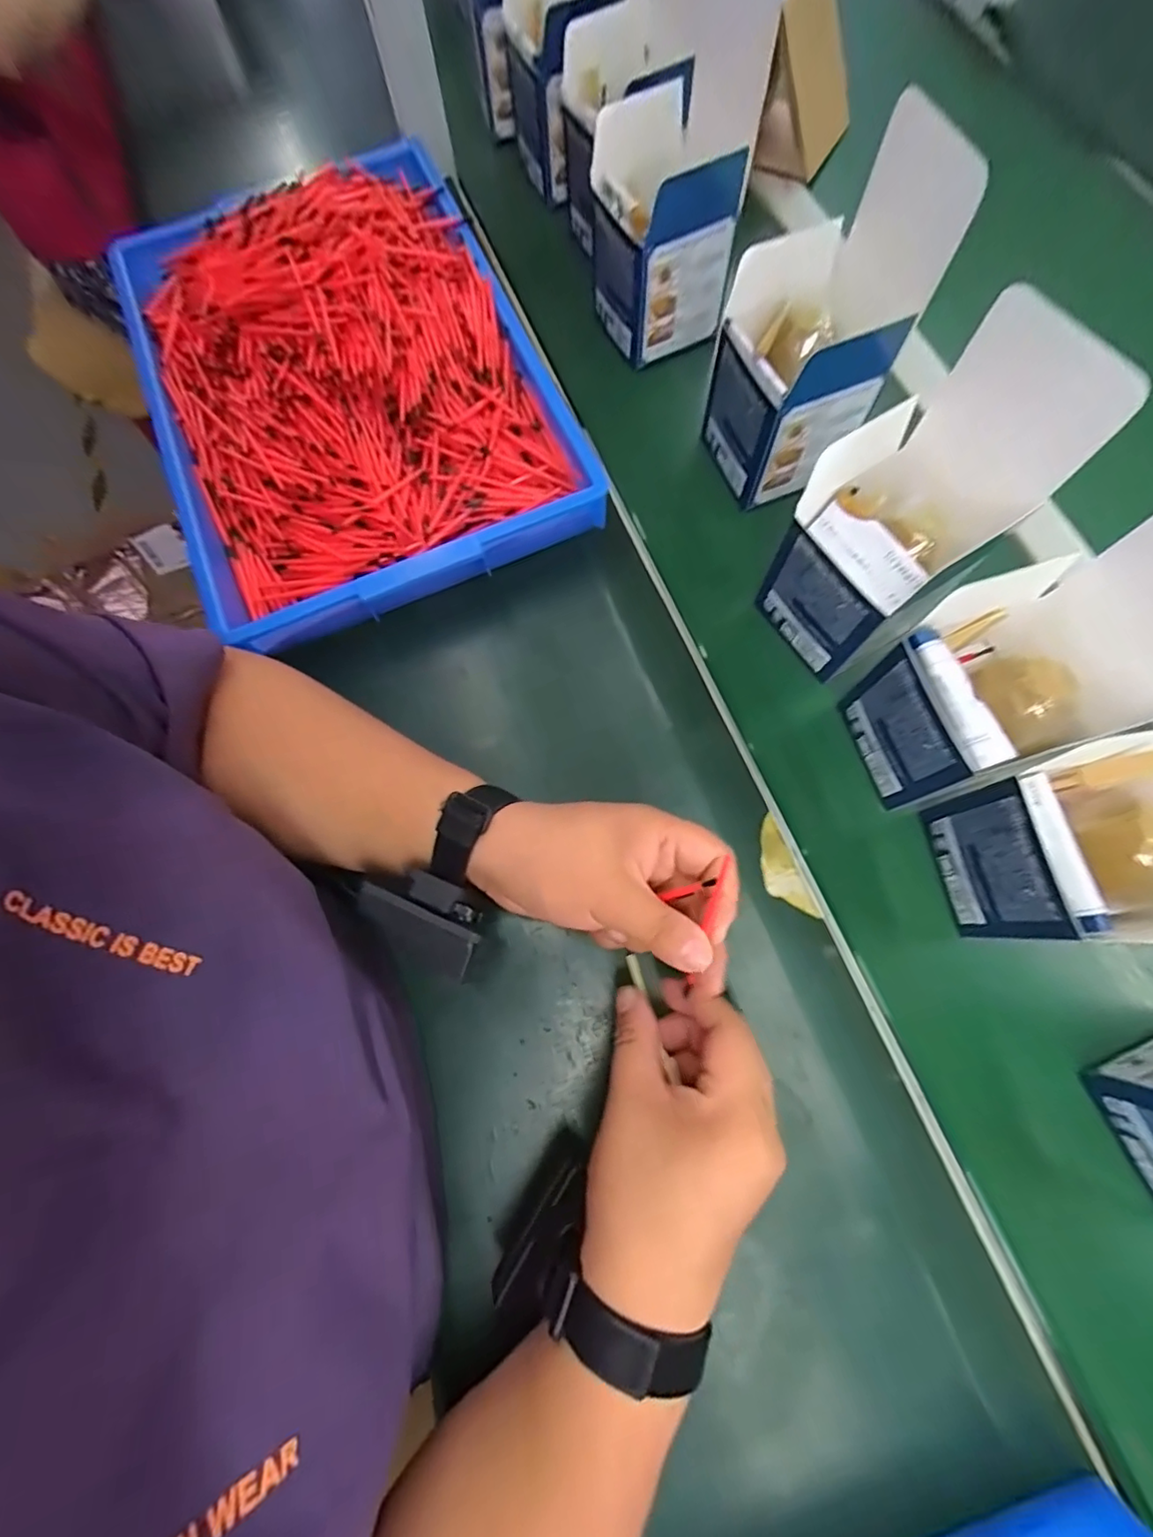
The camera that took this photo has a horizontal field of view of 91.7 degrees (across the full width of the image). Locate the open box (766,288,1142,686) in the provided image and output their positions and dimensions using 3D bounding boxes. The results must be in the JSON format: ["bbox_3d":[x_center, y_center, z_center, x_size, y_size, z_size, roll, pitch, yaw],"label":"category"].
[{"bbox_3d":[0.185,-0.138,0.319,0.090,0.173,0.099,-33,75,-8],"label":"open box"}]

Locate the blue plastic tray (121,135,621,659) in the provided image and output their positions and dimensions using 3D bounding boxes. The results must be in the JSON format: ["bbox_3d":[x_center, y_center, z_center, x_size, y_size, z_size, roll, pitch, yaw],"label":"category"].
[{"bbox_3d":[-0.183,-0.304,0.431,0.285,0.051,0.387,-23,73,-5],"label":"blue plastic tray"}]

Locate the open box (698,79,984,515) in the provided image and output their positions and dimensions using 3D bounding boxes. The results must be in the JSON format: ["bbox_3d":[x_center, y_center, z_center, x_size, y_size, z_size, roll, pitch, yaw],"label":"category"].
[{"bbox_3d":[0.152,-0.276,0.361,0.092,0.167,0.104,-25,74,-6],"label":"open box"}]

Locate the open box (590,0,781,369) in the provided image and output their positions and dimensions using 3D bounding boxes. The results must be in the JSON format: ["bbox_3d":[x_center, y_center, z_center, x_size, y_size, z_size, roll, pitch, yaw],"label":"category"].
[{"bbox_3d":[0.064,-0.413,0.434,0.085,0.116,0.095,-23,73,-5],"label":"open box"}]

